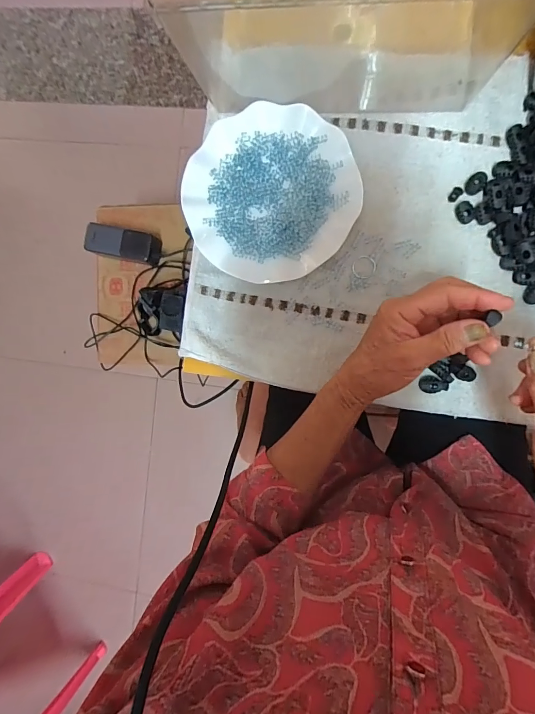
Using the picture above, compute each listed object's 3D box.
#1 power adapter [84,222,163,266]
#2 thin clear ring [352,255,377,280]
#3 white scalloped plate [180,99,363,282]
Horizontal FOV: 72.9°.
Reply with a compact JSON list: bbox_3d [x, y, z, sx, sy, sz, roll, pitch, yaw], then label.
[{"bbox_3d":[-0.273,-0.216,0.693,0.137,0.040,0.056,12,94,8],"label":"power adapter"},{"bbox_3d":[0.105,-0.097,0.394,0.025,0.004,0.025,0,93,8],"label":"thin clear ring"},{"bbox_3d":[0.004,-0.175,0.398,0.180,0.024,0.178,0,93,8],"label":"white scalloped plate"}]

